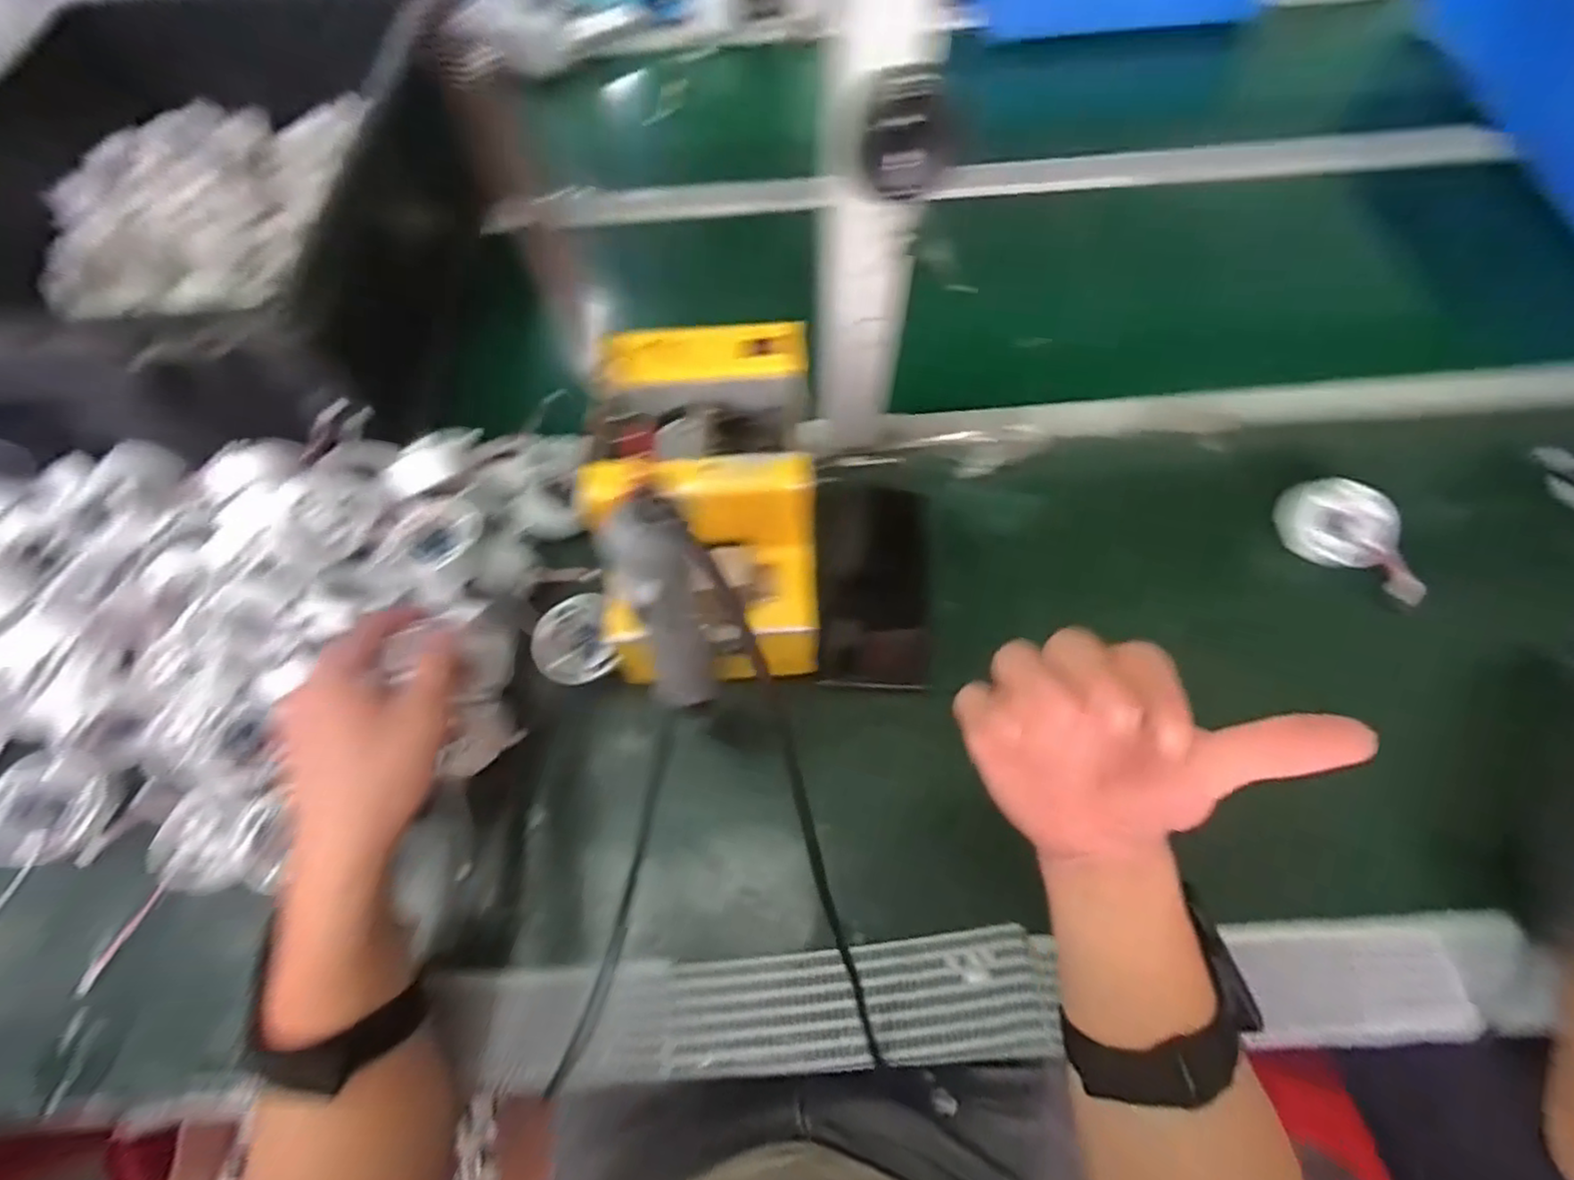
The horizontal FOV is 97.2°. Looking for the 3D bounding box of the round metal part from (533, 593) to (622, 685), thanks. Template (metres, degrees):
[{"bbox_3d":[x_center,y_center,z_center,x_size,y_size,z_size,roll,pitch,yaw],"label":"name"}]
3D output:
[{"bbox_3d":[-0.145,0.036,0.471,0.055,0.016,0.055,1,83,-9],"label":"round metal part"}]

